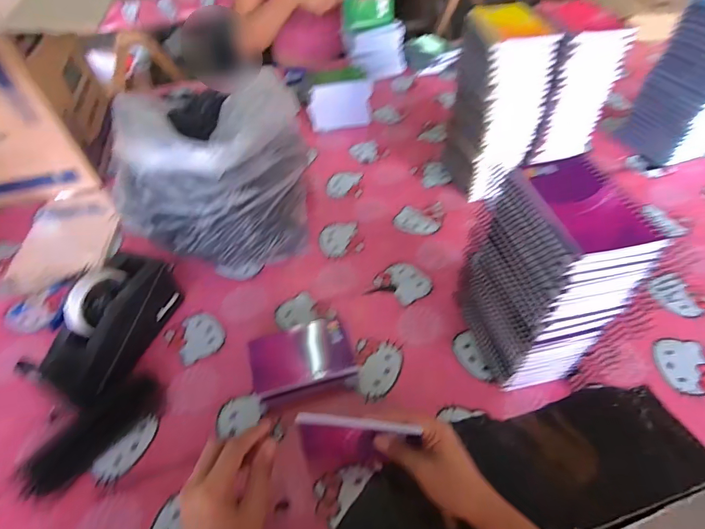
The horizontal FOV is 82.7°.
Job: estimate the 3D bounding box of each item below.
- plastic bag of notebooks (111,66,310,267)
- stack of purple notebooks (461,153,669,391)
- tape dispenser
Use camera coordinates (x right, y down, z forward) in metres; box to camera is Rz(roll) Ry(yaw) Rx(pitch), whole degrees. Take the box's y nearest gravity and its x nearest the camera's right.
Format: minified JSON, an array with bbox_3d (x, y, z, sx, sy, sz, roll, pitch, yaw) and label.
[{"bbox_3d":[-0.218,-0.134,0.638,0.268,0.219,0.222,-3,49,1],"label":"plastic bag of notebooks"},{"bbox_3d":[0.209,0.027,0.455,0.095,0.243,0.131,-11,49,-6],"label":"stack of purple notebooks"},{"bbox_3d":[-0.320,0.079,0.526,0.081,0.108,0.201,13,51,14],"label":"tape dispenser"}]

